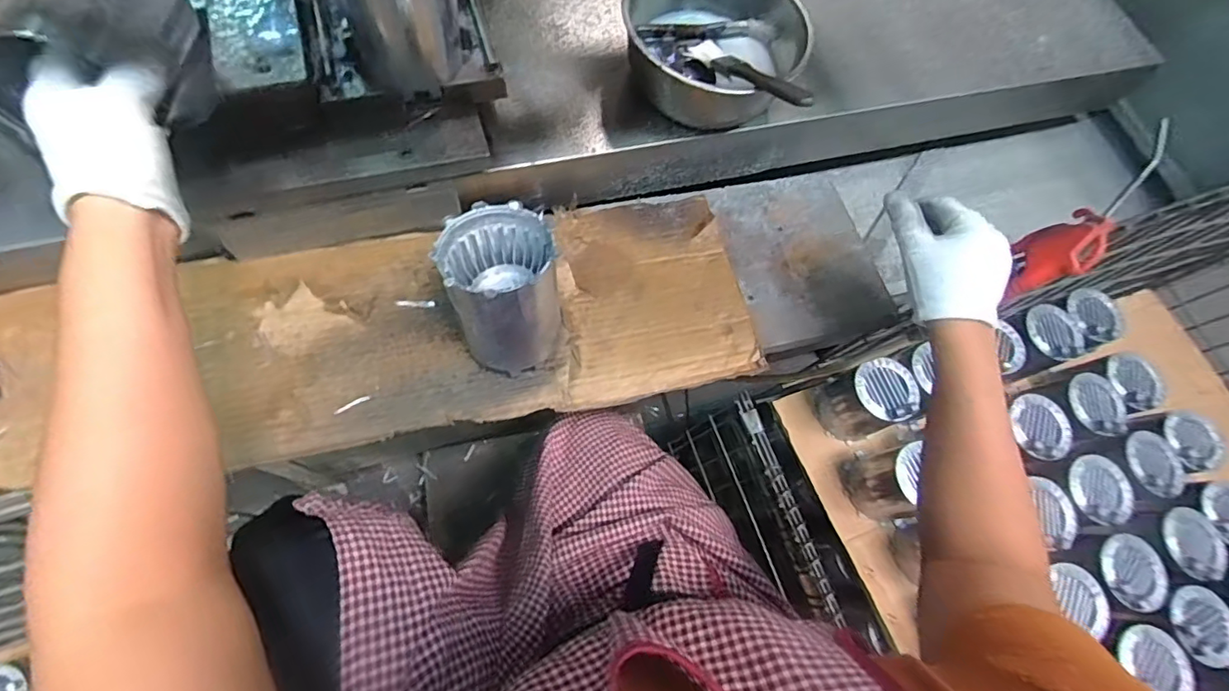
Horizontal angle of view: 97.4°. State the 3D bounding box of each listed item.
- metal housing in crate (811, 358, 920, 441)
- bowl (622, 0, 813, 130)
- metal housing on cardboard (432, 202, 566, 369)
[{"bbox_3d":[0.348,0.075,0.756,0.089,0.125,0.095,3,69,-7],"label":"metal housing in crate"},{"bbox_3d":[0.096,-0.313,0.563,0.163,0.093,0.178,3,69,-7],"label":"bowl"},{"bbox_3d":[-0.094,-0.046,0.475,0.091,0.124,0.100,3,69,-7],"label":"metal housing on cardboard"}]

